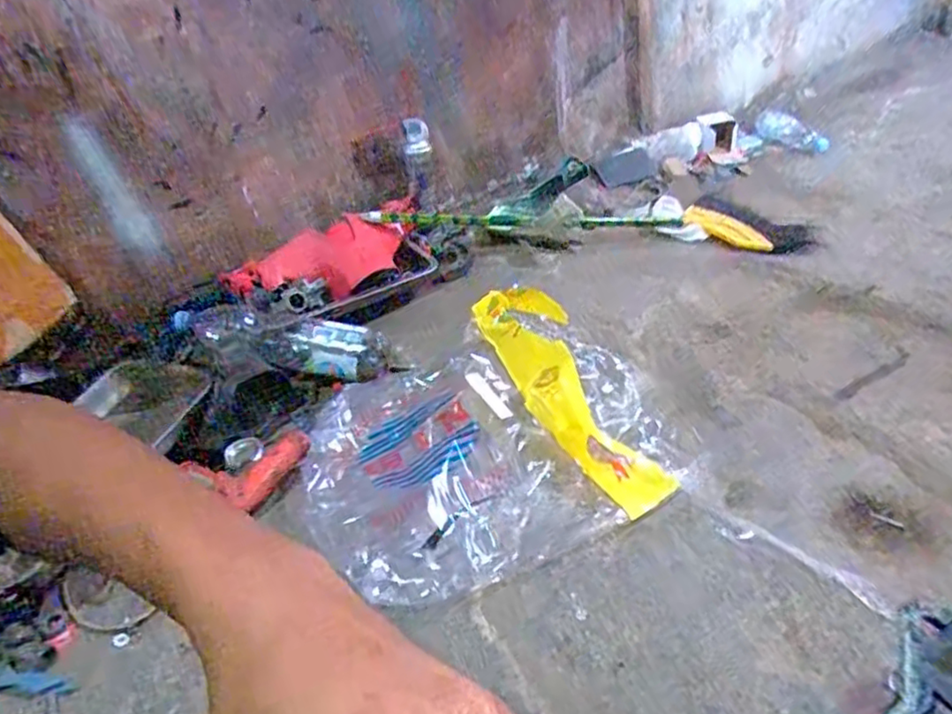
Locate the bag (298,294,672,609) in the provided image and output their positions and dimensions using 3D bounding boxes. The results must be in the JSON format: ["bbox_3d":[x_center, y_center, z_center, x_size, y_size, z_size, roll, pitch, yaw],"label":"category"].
[{"bbox_3d":[0.012,0.095,0.885,0.480,0.111,0.381,-19,39,-16],"label":"bag"}]

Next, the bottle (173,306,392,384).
[{"bbox_3d":[-0.233,-0.011,1.005,0.208,0.071,0.064,5,37,-8],"label":"bottle"}]

